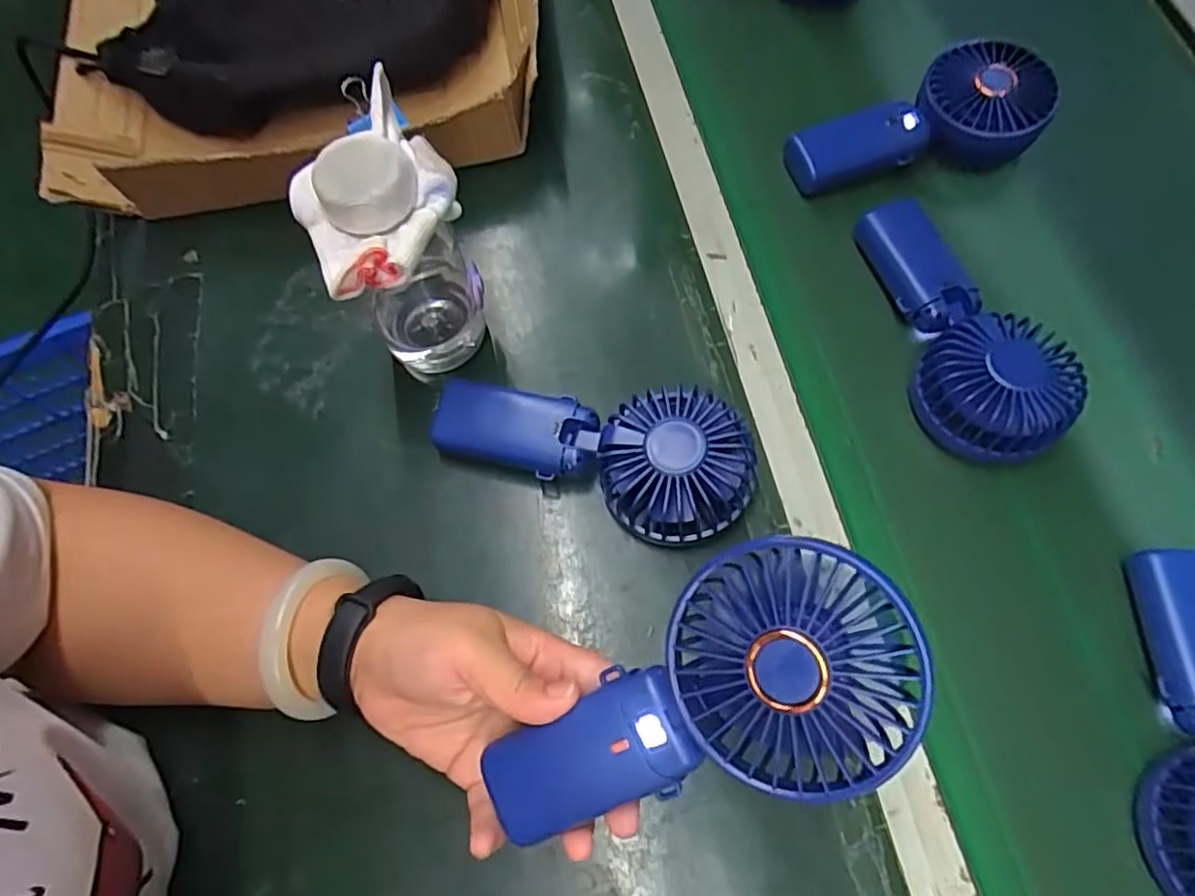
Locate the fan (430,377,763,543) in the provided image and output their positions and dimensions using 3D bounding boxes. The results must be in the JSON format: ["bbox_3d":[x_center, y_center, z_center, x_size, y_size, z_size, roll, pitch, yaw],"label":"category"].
[{"bbox_3d":[-0.005,-0.004,0.383,0.179,0.050,0.080,16,69,7],"label":"fan"}]

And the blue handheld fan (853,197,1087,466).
[{"bbox_3d":[0.225,-0.074,0.432,0.083,0.059,0.178,-15,69,-5],"label":"blue handheld fan"}]

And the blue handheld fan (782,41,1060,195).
[{"bbox_3d":[0.226,-0.233,0.483,0.181,0.048,0.079,-14,69,-5],"label":"blue handheld fan"}]

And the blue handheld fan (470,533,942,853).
[{"bbox_3d":[0.033,0.102,0.260,0.178,0.043,0.083,-28,69,15],"label":"blue handheld fan"}]

